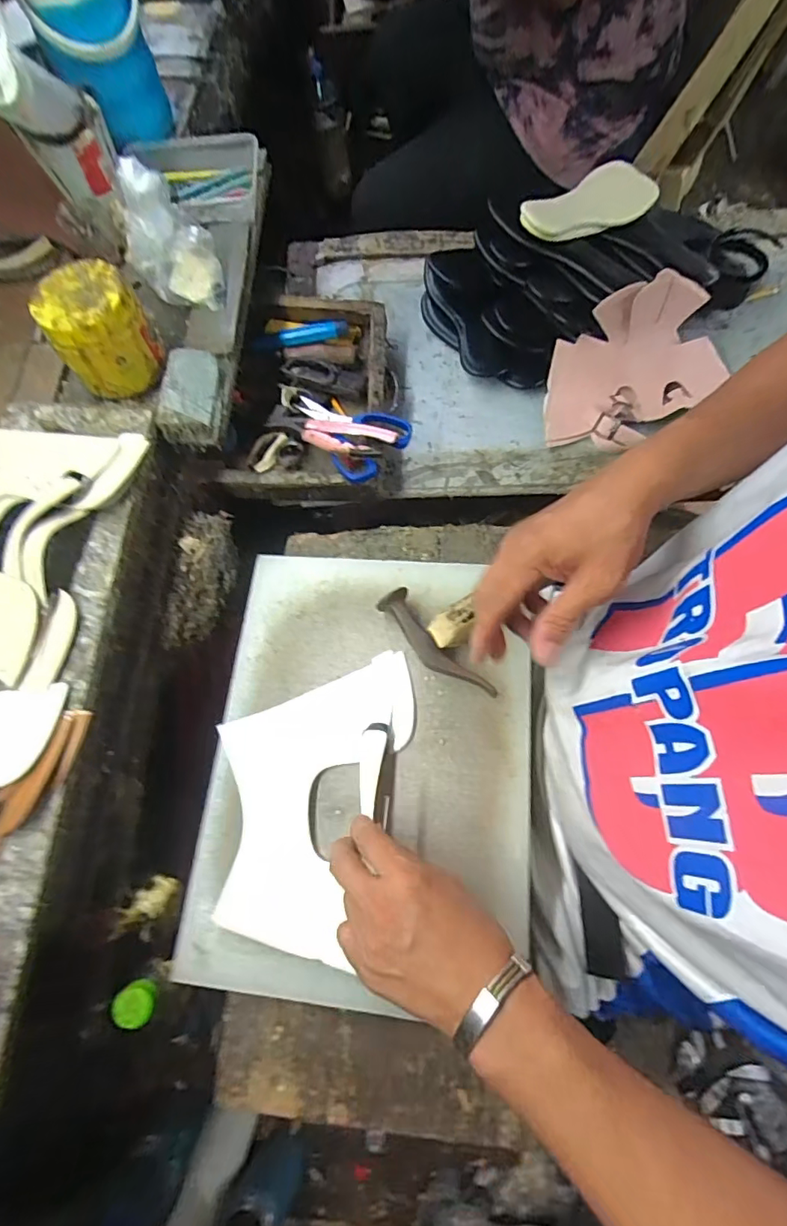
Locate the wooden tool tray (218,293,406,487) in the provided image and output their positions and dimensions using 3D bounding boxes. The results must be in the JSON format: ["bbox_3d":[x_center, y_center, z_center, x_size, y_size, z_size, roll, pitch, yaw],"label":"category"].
[{"bbox_3d":[-0.095,-0.284,0.689,0.222,0.080,0.290,-1,69,2],"label":"wooden tool tray"}]

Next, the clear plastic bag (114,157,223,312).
[{"bbox_3d":[-0.245,-0.407,0.557,0.090,0.106,0.087,-25,70,-7],"label":"clear plastic bag"}]

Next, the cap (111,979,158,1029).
[{"bbox_3d":[-0.223,0.338,0.445,0.035,0.015,0.032,-1,69,2],"label":"cap"}]

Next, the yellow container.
[{"bbox_3d":[-0.300,-0.289,0.530,0.090,0.088,0.084,-1,69,2],"label":"yellow container"}]

